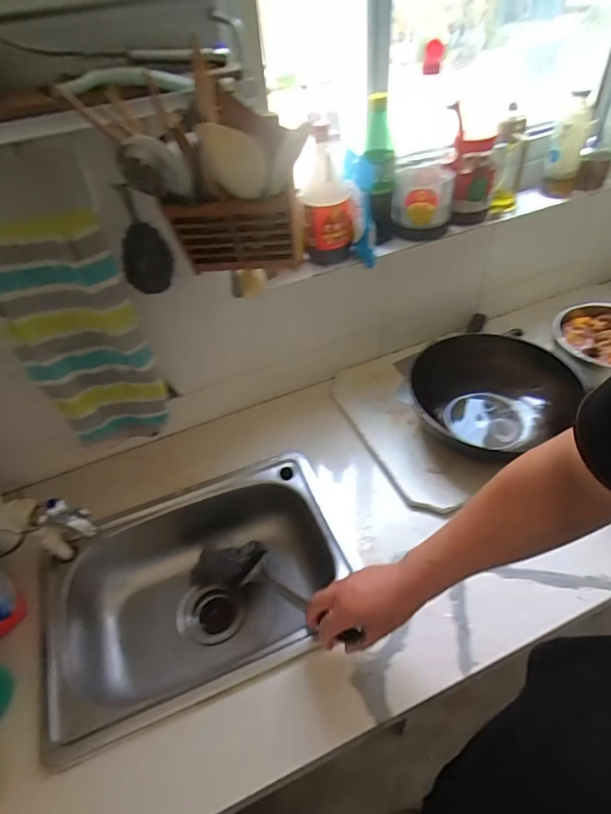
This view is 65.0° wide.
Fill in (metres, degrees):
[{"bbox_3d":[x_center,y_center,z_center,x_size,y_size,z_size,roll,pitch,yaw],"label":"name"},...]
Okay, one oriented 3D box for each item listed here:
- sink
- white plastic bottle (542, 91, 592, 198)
[{"bbox_3d":[-0.169,0.306,0.782,0.458,0.151,0.343,-20,46,-14],"label":"sink"},{"bbox_3d":[0.519,-0.507,0.959,0.062,0.166,0.056,16,48,22],"label":"white plastic bottle"}]

